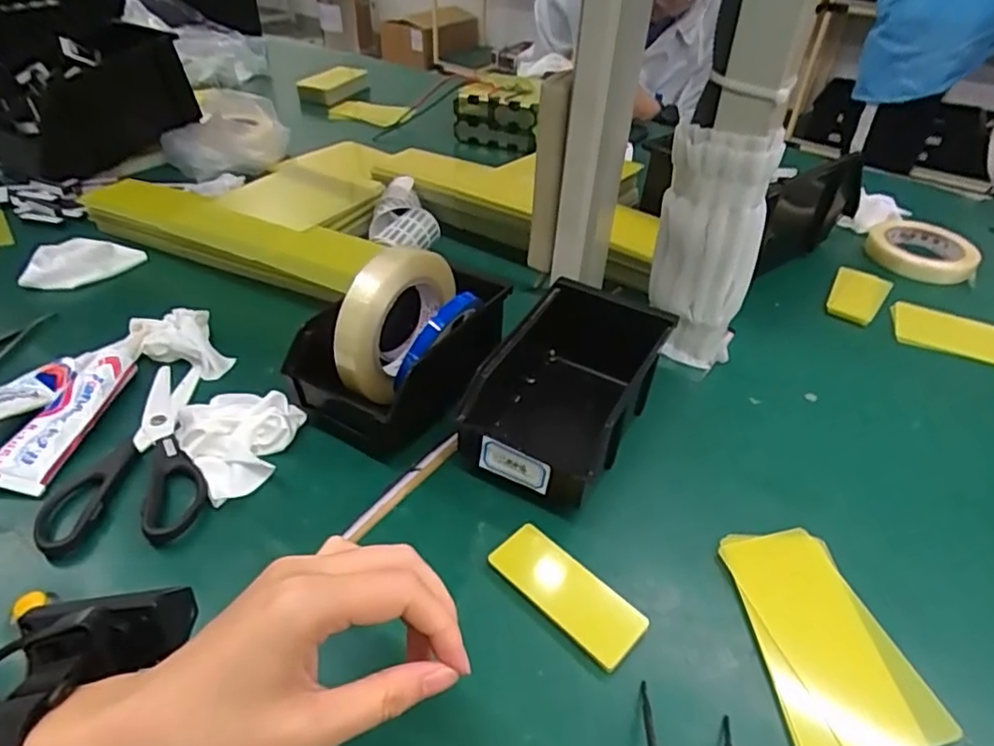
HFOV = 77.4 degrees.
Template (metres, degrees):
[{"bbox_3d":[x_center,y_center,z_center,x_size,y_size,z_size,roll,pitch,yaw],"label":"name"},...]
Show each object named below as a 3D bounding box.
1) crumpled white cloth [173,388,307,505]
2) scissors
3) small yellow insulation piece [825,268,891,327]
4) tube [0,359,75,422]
[{"bbox_3d":[-0.184,0.043,0.451,0.078,0.026,0.087,-28,49,-32],"label":"crumpled white cloth"},{"bbox_3d":[-0.255,0.051,0.454,0.097,0.017,0.185,-5,40,-9],"label":"scissors"},{"bbox_3d":[0.378,-0.082,0.652,0.050,0.013,0.094,29,46,28],"label":"small yellow insulation piece"},{"bbox_3d":[-0.371,0.021,0.465,0.036,0.018,0.102,33,47,30],"label":"tube"}]

